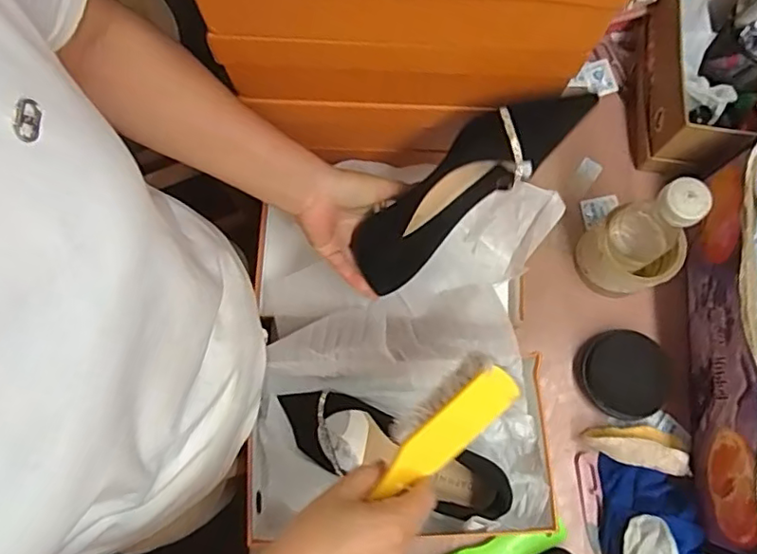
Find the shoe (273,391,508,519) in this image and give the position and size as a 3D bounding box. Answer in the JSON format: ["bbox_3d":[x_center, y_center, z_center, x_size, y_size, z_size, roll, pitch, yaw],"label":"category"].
[{"bbox_3d":[0.010,0.173,0.574,0.229,0.066,0.068,21,78,5],"label":"shoe"}]

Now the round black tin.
[{"bbox_3d":[0.260,0.104,0.624,0.091,0.028,0.088,0,77,1],"label":"round black tin"}]

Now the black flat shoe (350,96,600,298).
[{"bbox_3d":[0.074,-0.081,0.545,0.256,0.061,0.072,-40,76,37],"label":"black flat shoe"}]

